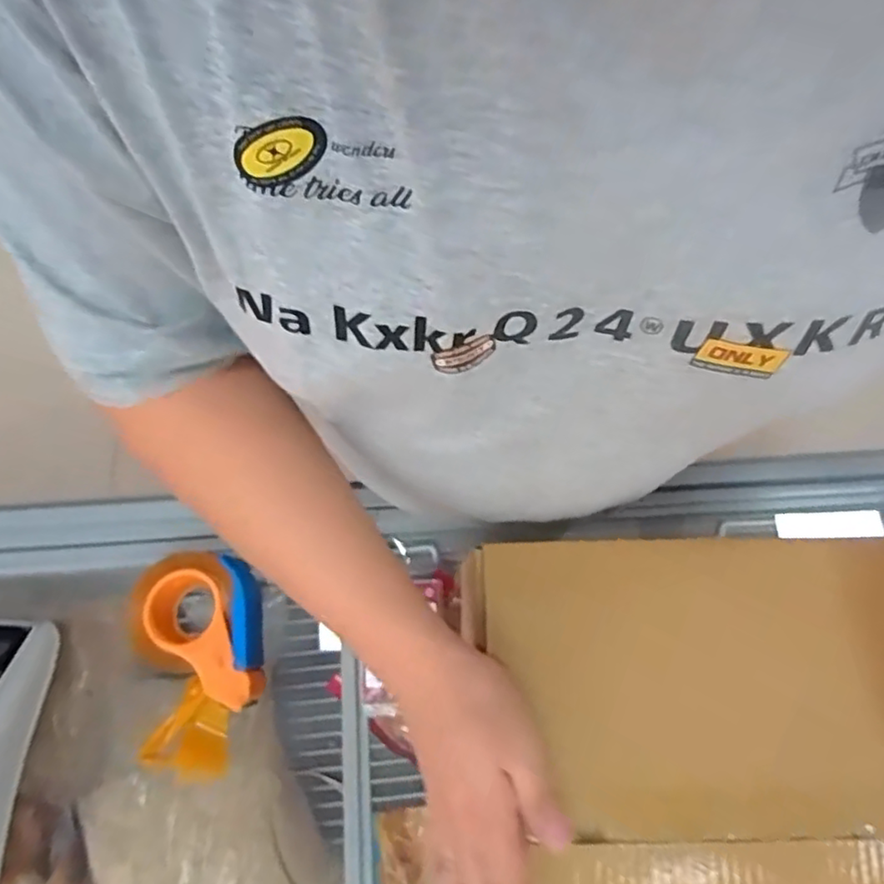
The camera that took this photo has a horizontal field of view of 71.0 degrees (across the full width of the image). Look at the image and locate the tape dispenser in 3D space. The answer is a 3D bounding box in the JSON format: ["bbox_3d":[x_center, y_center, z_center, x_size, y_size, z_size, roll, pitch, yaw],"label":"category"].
[{"bbox_3d":[-0.250,0.233,0.642,0.136,0.074,0.225,-11,76,-4],"label":"tape dispenser"}]

